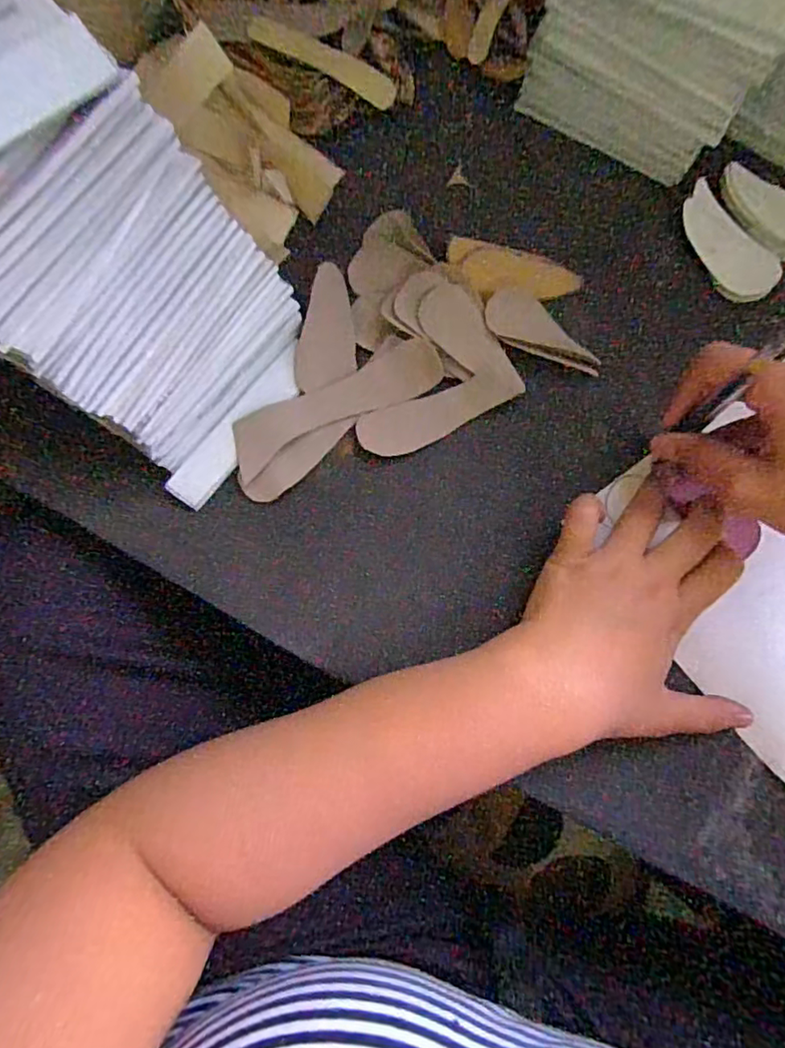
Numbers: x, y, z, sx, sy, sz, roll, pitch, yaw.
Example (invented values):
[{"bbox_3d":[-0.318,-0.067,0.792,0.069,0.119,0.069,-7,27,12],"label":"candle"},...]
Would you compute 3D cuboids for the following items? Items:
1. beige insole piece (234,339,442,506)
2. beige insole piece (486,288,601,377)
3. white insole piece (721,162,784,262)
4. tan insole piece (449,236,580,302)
[{"bbox_3d":[-0.030,-0.059,0.307,0.122,0.007,0.042,-32,85,-7],"label":"beige insole piece"},{"bbox_3d":[0.086,-0.109,0.322,0.068,0.006,0.031,20,82,0],"label":"beige insole piece"},{"bbox_3d":[0.225,-0.185,0.341,0.071,0.008,0.039,30,82,2],"label":"white insole piece"},{"bbox_3d":[0.068,-0.139,0.326,0.076,0.013,0.033,8,82,-2],"label":"tan insole piece"}]

